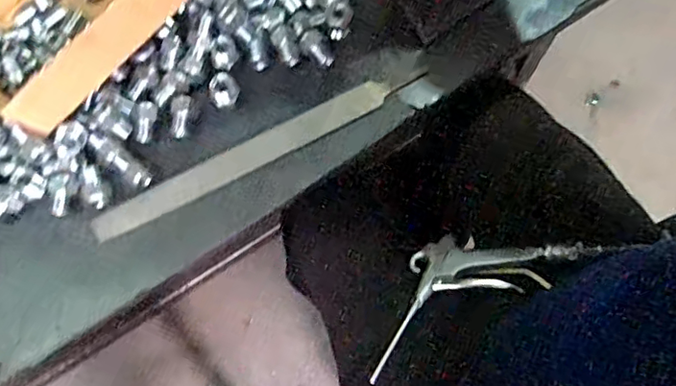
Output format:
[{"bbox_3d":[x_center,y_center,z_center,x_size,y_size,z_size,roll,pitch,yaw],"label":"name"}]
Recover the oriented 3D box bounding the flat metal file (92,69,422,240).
[{"bbox_3d":[-0.061,-0.035,0.468,0.280,0.006,0.023,-28,98,-7],"label":"flat metal file"}]

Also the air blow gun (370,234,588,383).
[{"bbox_3d":[0.120,0.087,0.577,0.229,0.028,0.091,-30,53,-1],"label":"air blow gun"}]

